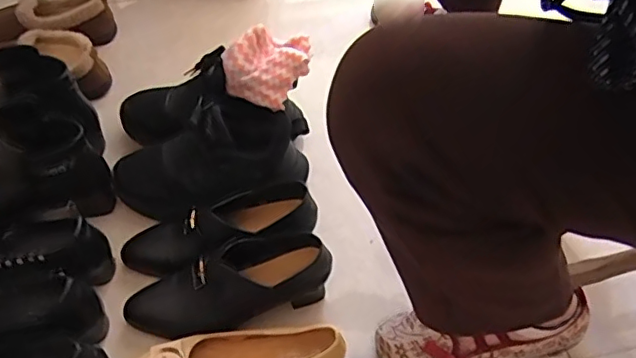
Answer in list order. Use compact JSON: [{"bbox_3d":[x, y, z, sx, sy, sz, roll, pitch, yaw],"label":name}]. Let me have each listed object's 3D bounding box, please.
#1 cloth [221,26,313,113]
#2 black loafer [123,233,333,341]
[{"bbox_3d":[-0.071,-0.150,0.774,0.116,0.048,0.098,9,53,4],"label":"cloth"},{"bbox_3d":[-0.107,0.130,0.688,0.235,0.095,0.081,-10,54,-10],"label":"black loafer"}]

